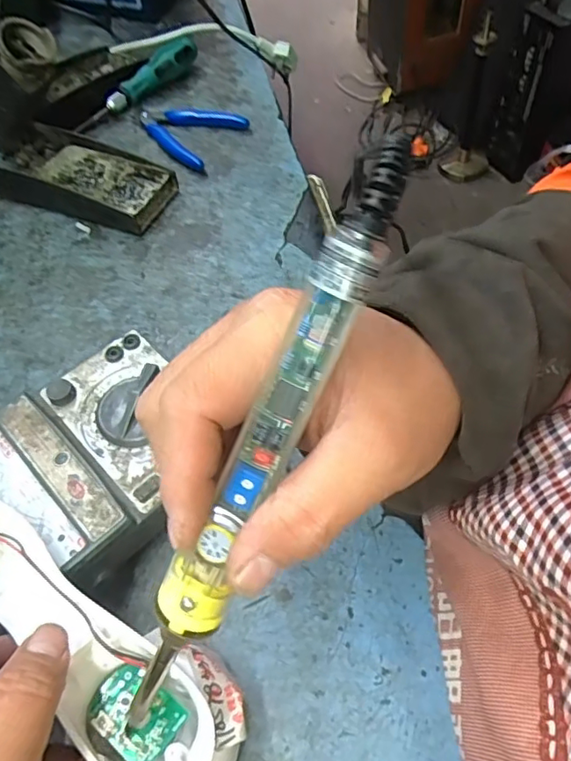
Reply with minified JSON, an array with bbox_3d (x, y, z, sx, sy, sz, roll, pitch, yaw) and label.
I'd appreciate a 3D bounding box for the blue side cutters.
[{"bbox_3d":[-0.105,-0.251,0.555,0.111,0.010,0.080,28,63,20],"label":"blue side cutters"}]

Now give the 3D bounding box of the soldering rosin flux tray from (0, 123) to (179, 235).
[{"bbox_3d":[-0.182,-0.182,0.501,0.153,0.035,0.071,20,60,16],"label":"soldering rosin flux tray"}]

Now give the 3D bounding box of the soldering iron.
[{"bbox_3d":[-0.010,0.026,0.178,0.020,0.019,0.203,32,108,22],"label":"soldering iron"}]

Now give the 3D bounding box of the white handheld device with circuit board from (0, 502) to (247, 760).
[{"bbox_3d":[-0.092,0.115,0.249,0.167,0.036,0.057,33,64,18],"label":"white handheld device with circuit board"}]

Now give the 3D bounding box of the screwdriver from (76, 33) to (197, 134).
[{"bbox_3d":[-0.155,-0.312,0.585,0.025,0.031,0.160,37,66,24],"label":"screwdriver"}]

